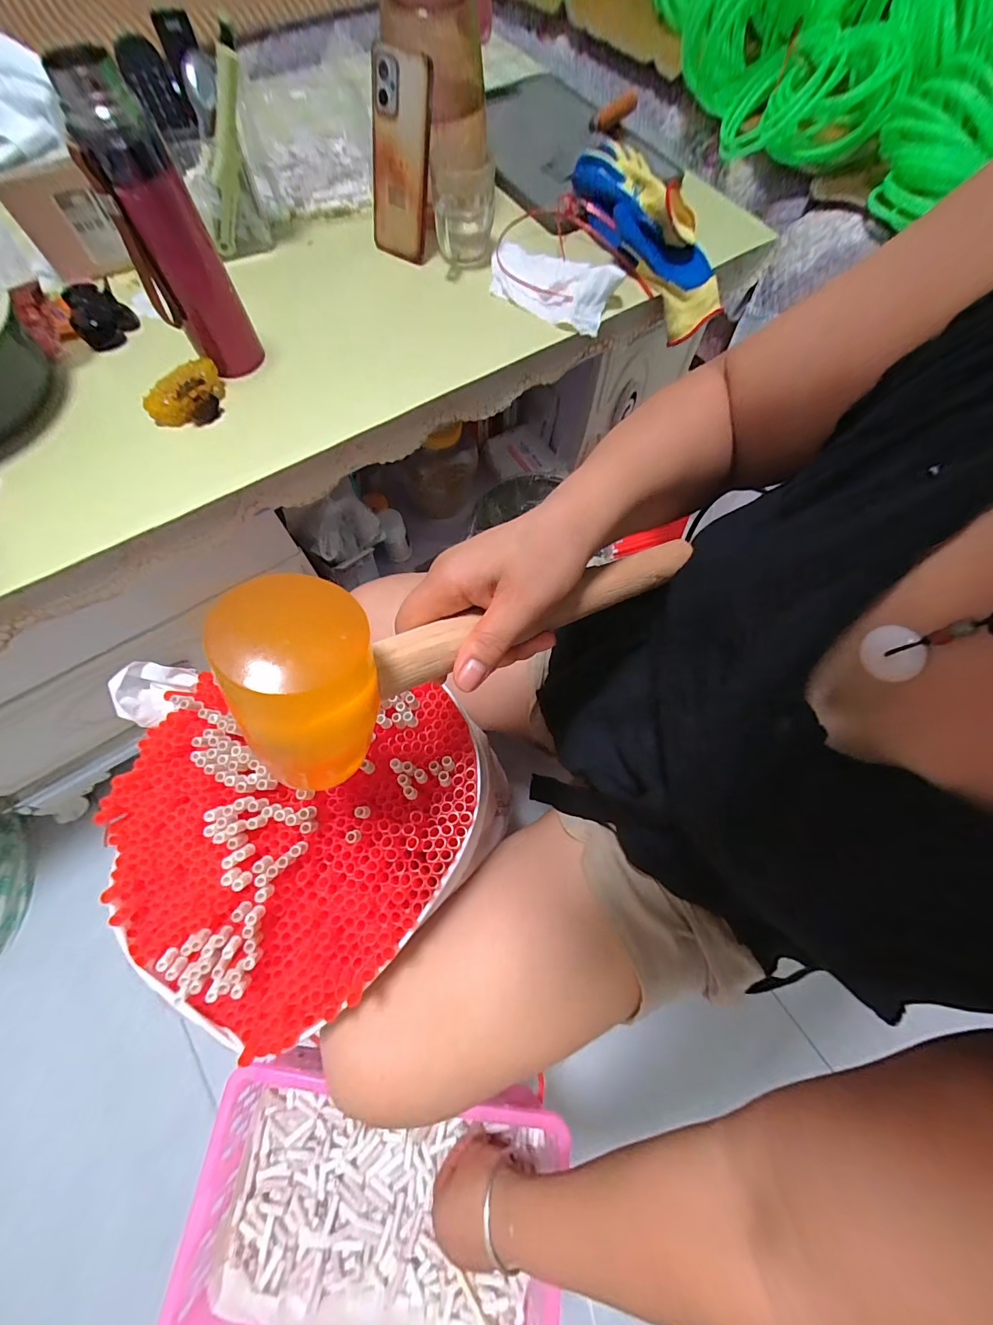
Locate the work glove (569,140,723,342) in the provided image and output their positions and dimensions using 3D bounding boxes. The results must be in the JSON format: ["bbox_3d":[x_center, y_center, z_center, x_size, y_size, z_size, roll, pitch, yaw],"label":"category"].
[{"bbox_3d":[0.213,-0.601,0.614,0.128,0.055,0.295,-31,88,-12],"label":"work glove"}]

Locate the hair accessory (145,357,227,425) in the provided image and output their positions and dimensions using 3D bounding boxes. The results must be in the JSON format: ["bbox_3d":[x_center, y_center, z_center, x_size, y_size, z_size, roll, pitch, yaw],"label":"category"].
[{"bbox_3d":[-0.334,-0.288,0.476,0.087,0.037,0.054,-37,75,-14],"label":"hair accessory"}]

